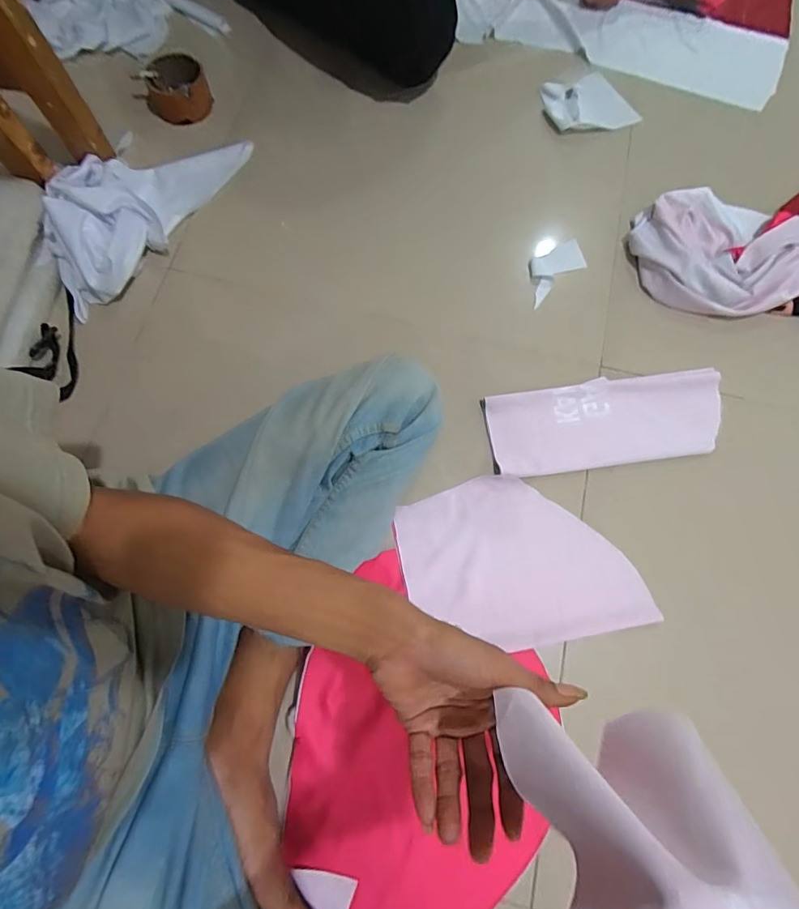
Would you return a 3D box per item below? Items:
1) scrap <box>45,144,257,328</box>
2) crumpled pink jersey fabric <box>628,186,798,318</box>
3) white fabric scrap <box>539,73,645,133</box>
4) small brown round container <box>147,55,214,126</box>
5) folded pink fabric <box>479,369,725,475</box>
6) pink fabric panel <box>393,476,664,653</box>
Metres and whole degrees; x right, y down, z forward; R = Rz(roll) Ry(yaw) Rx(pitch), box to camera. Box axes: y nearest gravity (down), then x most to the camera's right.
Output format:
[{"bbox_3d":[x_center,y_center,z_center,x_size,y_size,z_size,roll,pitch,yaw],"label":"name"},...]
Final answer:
[{"bbox_3d":[-0.367,-0.348,0.635,0.160,0.078,0.333,30,75,7],"label":"scrap"},{"bbox_3d":[0.517,-0.290,0.662,0.367,0.047,0.209,-13,73,-5],"label":"crumpled pink jersey fabric"},{"bbox_3d":[0.283,-0.548,0.729,0.136,0.029,0.101,-12,74,-5],"label":"white fabric scrap"},{"bbox_3d":[-0.334,-0.549,0.703,0.095,0.047,0.102,-18,75,-7],"label":"small brown round container"},{"bbox_3d":[0.255,-0.039,0.588,0.293,0.020,0.107,-7,72,-3],"label":"folded pink fabric"},{"bbox_3d":[0.136,0.121,0.542,0.259,0.018,0.185,-10,73,-4],"label":"pink fabric panel"}]

